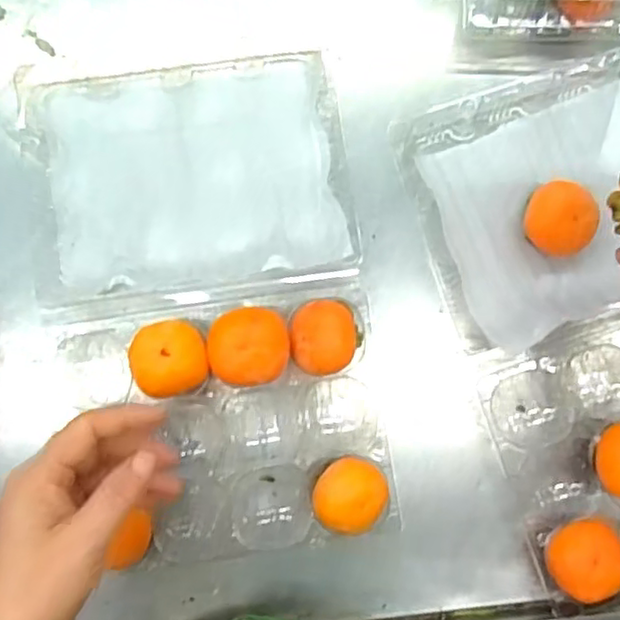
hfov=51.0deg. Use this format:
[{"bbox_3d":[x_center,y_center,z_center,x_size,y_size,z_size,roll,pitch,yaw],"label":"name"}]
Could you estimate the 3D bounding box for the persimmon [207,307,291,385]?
[{"bbox_3d":[-0.040,0.024,0.441,0.052,0.041,0.050,6,88,0],"label":"persimmon"}]

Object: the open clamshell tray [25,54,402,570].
[{"bbox_3d":[-0.078,0.000,0.444,0.237,0.043,0.346,-8,88,-2],"label":"open clamshell tray"}]

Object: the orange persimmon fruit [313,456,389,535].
[{"bbox_3d":[0.027,0.123,0.439,0.047,0.037,0.046,0,87,-1],"label":"orange persimmon fruit"}]

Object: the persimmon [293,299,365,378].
[{"bbox_3d":[0.011,0.018,0.443,0.047,0.041,0.049,6,87,-1],"label":"persimmon"}]

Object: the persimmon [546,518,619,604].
[{"bbox_3d":[0.184,0.165,0.440,0.045,0.043,0.050,40,87,1],"label":"persimmon"}]

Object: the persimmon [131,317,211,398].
[{"bbox_3d":[-0.093,0.032,0.441,0.048,0.041,0.048,0,87,-1],"label":"persimmon"}]

